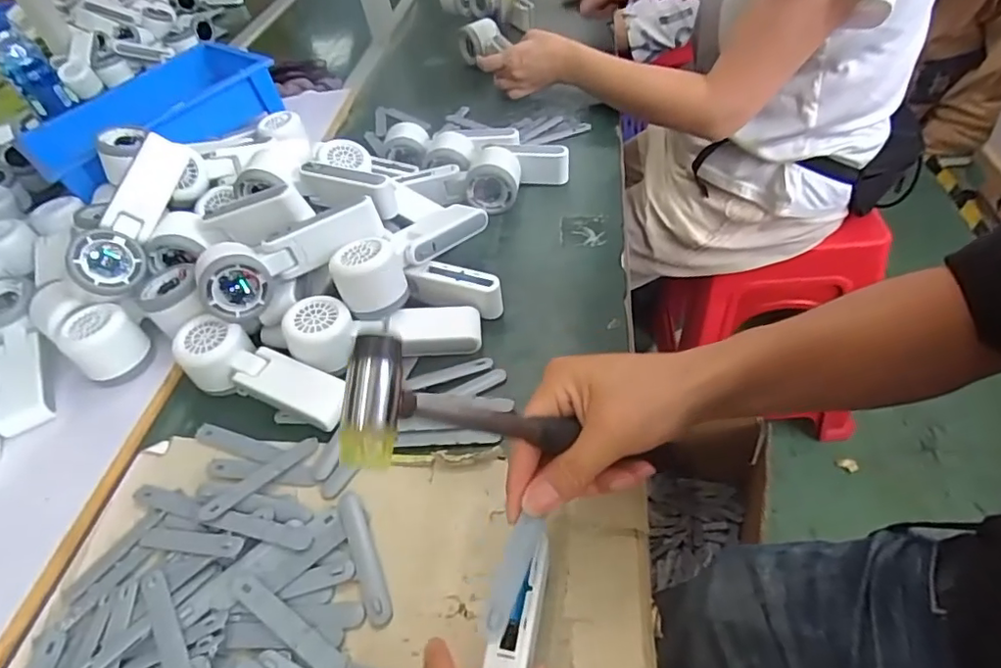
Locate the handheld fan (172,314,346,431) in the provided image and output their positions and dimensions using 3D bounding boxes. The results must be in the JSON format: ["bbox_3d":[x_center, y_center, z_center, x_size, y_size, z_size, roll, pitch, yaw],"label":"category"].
[{"bbox_3d":[-0.206,0.033,0.492,0.163,0.053,0.056,15,50,20],"label":"handheld fan"}]

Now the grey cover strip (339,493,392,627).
[{"bbox_3d":[-0.093,0.151,0.390,0.016,0.010,0.092,-21,48,-12],"label":"grey cover strip"}]

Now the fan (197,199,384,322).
[{"bbox_3d":[-0.187,-0.070,0.521,0.168,0.058,0.057,-26,47,-11],"label":"fan"}]

